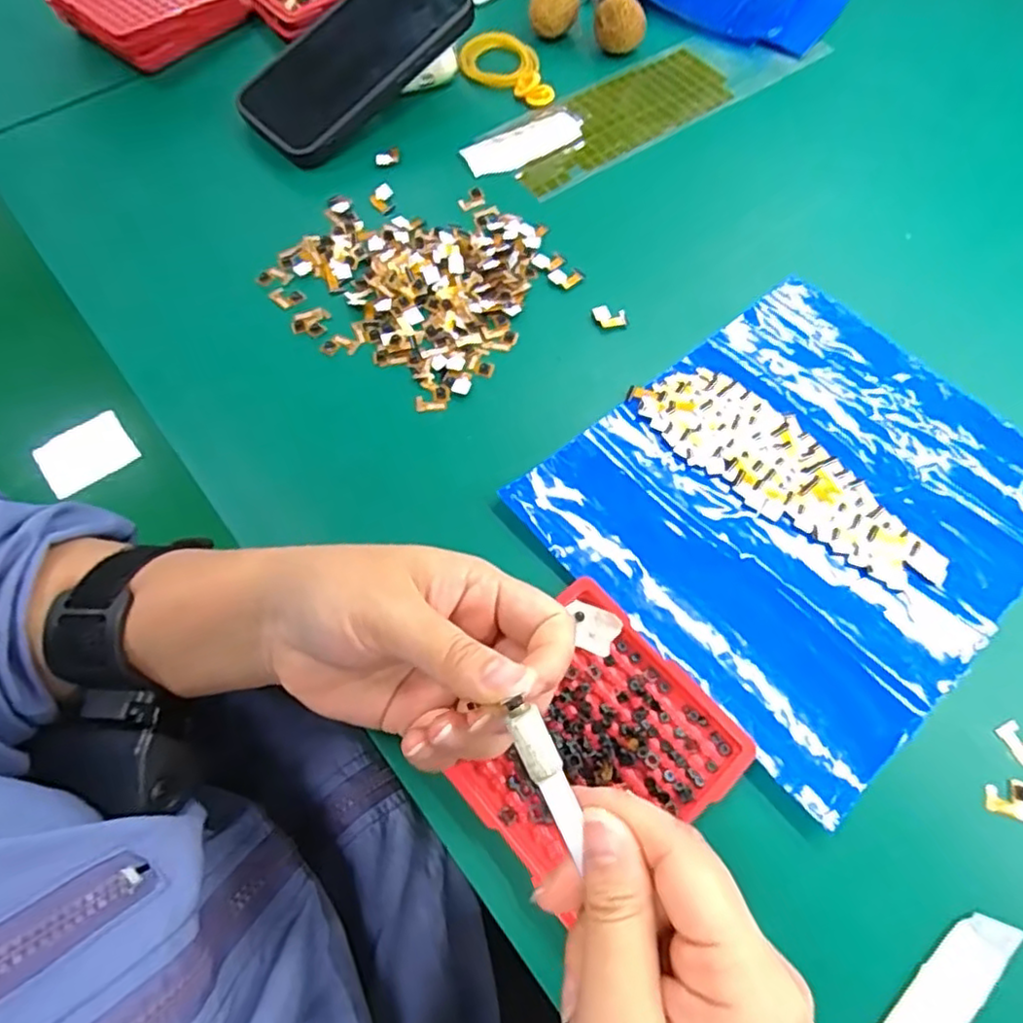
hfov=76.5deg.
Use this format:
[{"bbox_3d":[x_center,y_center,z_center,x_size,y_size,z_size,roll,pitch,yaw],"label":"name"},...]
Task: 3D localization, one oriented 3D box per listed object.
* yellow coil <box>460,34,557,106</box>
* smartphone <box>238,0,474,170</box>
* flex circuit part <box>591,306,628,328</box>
[{"bbox_3d":[0.000,-0.317,0.460,0.078,0.014,0.046,30,67,14],"label":"yellow coil"},{"bbox_3d":[-0.101,-0.292,0.420,0.153,0.019,0.078,-44,71,-4],"label":"smartphone"},{"bbox_3d":[0.056,-0.109,0.364,0.018,0.007,0.013,-9,64,-4],"label":"flex circuit part"}]

